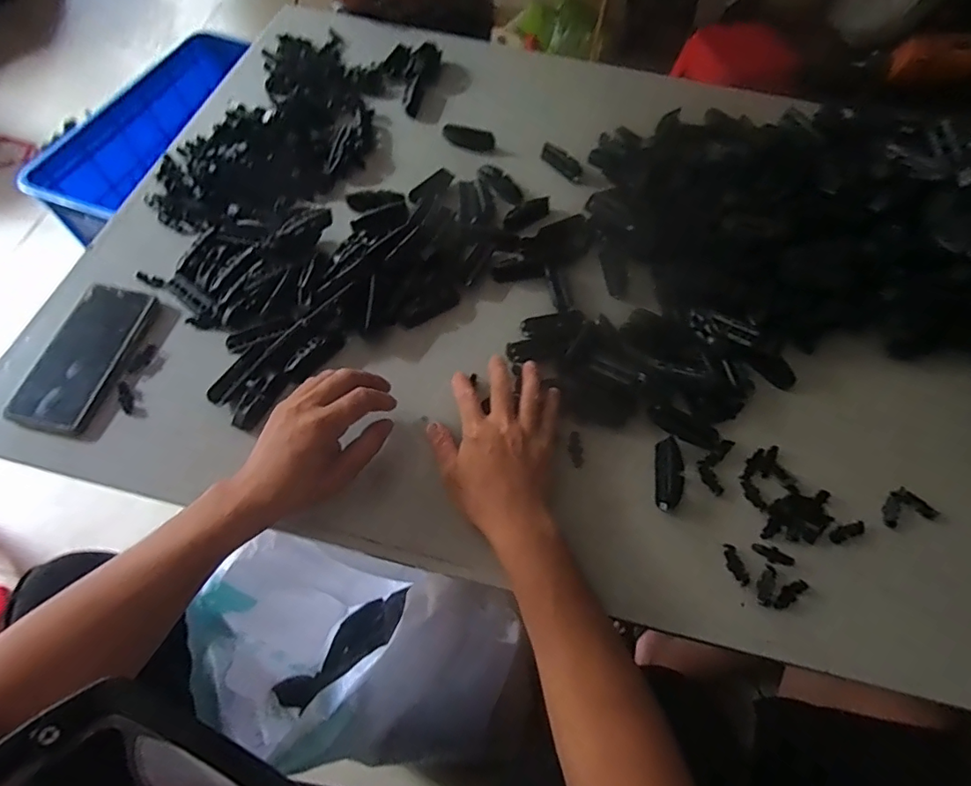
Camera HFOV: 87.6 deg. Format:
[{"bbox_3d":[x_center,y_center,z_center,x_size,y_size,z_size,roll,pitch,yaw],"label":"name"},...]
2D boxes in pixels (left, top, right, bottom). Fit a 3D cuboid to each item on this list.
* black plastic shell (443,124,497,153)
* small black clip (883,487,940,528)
[{"bbox_3d":[-0.023,-0.348,0.693,0.071,0.016,0.028,10,62,3],"label":"black plastic shell"},{"bbox_3d":[0.398,0.108,0.480,0.048,0.007,0.032,-9,63,-7],"label":"small black clip"}]

